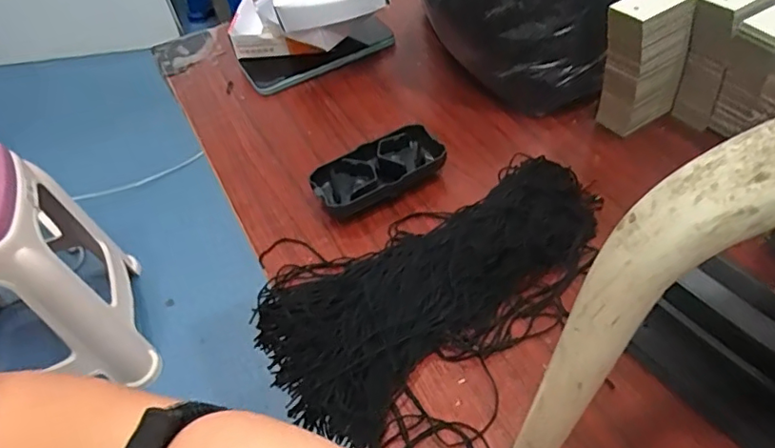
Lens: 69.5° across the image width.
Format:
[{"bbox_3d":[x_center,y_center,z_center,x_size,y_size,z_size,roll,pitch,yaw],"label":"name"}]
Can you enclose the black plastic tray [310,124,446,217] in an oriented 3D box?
[{"bbox_3d":[-0.007,-0.041,0.461,0.111,0.029,0.050,-26,51,-16],"label":"black plastic tray"}]

